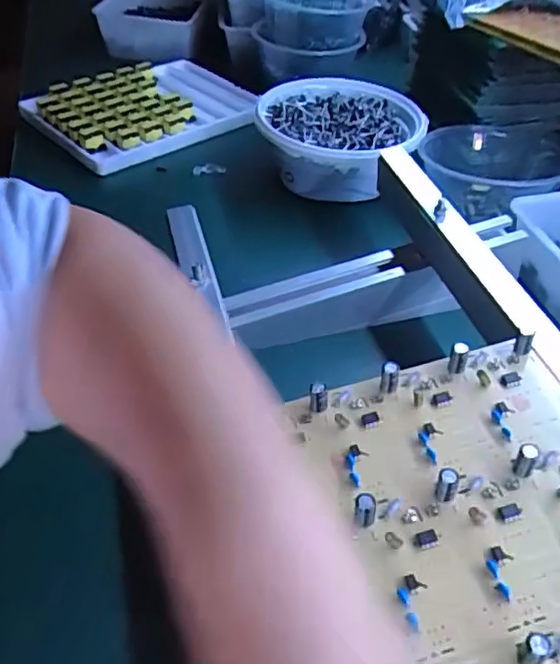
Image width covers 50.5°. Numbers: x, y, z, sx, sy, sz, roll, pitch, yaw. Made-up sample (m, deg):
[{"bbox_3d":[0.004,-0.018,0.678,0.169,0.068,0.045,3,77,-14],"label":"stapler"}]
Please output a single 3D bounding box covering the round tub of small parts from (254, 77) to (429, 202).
[{"bbox_3d":[0.066,-0.210,0.647,0.167,0.070,0.170,3,46,-3],"label":"round tub of small parts"}]

